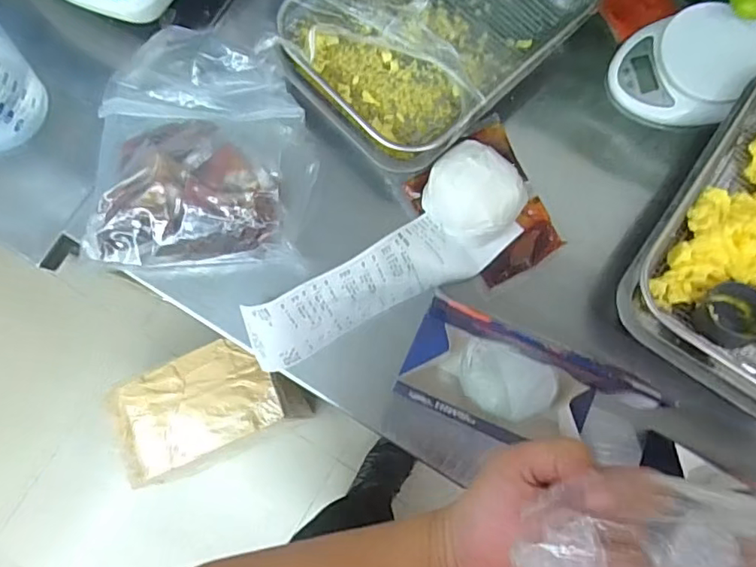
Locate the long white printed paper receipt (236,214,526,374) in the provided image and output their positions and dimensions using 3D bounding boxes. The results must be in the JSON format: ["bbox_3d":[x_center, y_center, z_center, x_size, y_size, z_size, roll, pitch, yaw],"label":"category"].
[{"bbox_3d":[0.003,-0.009,0.526,0.278,0.082,0.052,-26,42,-5],"label":"long white printed paper receipt"}]

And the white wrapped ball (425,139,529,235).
[{"bbox_3d":[0.091,-0.089,0.526,0.081,0.056,0.087,0,77,1],"label":"white wrapped ball"}]

